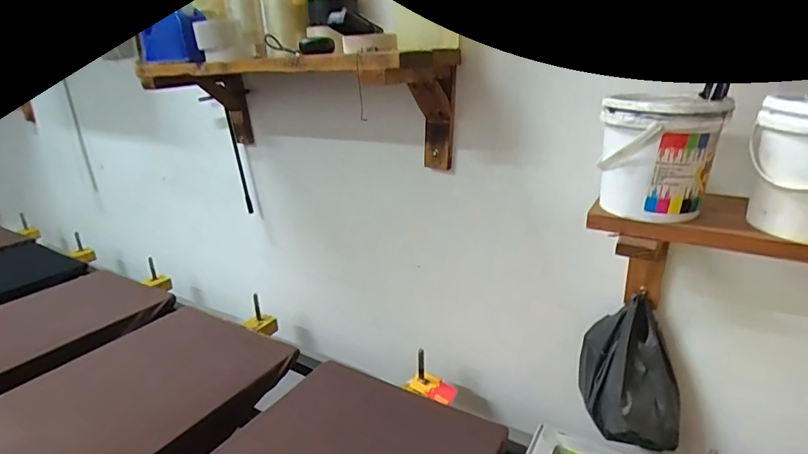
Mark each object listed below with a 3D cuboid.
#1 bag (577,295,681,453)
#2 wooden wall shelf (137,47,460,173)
[{"bbox_3d":[0.349,0.227,0.699,0.150,0.197,0.083,11,23,31],"label":"bag"},{"bbox_3d":[-0.220,-0.242,0.945,0.713,0.197,0.323,9,21,31],"label":"wooden wall shelf"}]

